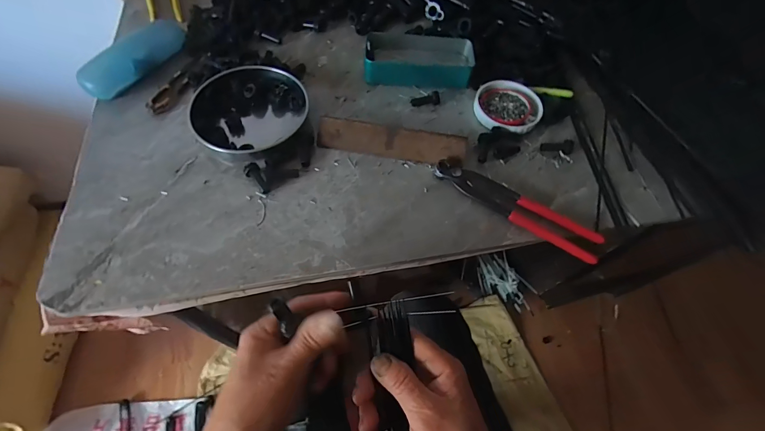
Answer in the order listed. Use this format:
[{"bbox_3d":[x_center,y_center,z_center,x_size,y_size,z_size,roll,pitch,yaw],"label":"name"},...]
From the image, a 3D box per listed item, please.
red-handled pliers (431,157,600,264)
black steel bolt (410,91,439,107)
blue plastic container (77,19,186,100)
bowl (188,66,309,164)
[{"bbox_3d":[0.151,-0.015,0.395,0.192,0.015,0.045,33,64,14],"label":"red-handled pliers"},{"bbox_3d":[0.059,-0.160,0.474,0.038,0.016,0.013,-8,63,-5],"label":"black steel bolt"},{"bbox_3d":[-0.334,-0.219,0.470,0.047,0.025,0.158,25,62,10],"label":"blue plastic container"},{"bbox_3d":[-0.165,-0.129,0.438,0.135,0.038,0.130,2,61,-3],"label":"bowl"}]

